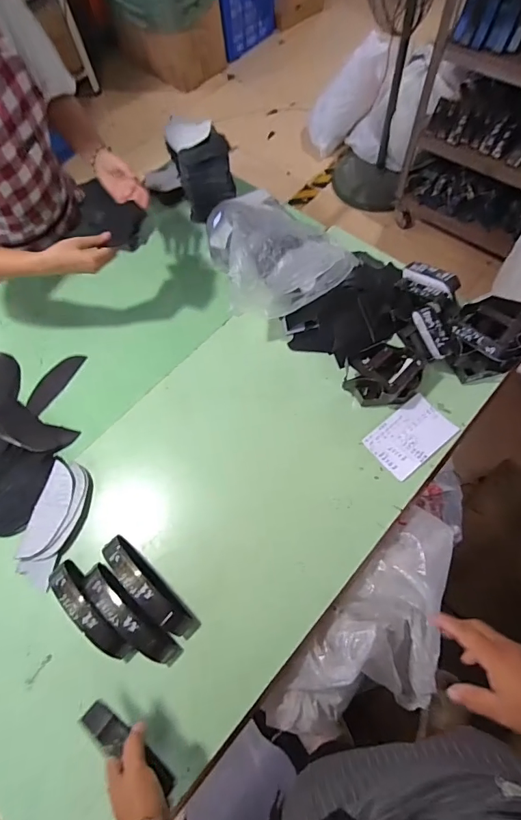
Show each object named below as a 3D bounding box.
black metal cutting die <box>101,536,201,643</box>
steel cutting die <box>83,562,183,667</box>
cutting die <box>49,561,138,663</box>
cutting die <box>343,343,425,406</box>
[{"bbox_3d":[-0.181,0.288,0.671,0.201,0.085,0.042,43,78,12],"label":"black metal cutting die"},{"bbox_3d":[-0.211,0.324,0.651,0.049,0.058,0.199,-43,77,-12],"label":"steel cutting die"},{"bbox_3d":[-0.271,0.321,0.662,0.191,0.065,0.039,42,78,12],"label":"cutting die"},{"bbox_3d":[0.240,-0.070,0.805,0.151,0.055,0.123,4,73,2],"label":"cutting die"}]

